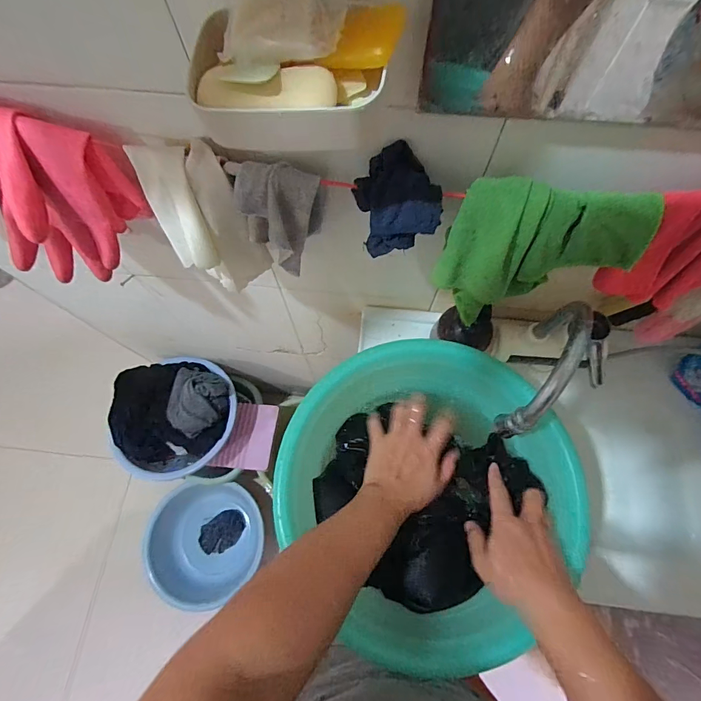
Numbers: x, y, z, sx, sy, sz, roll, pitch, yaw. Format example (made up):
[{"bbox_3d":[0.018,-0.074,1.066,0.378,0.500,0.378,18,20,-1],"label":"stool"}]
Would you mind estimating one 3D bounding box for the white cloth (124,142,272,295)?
[{"bbox_3d":[-0.151,-0.134,0.393,0.079,0.130,0.097,-34,73,-10],"label":"white cloth"}]

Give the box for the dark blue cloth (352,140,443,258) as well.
[{"bbox_3d":[0.045,-0.130,0.362,0.069,0.086,0.075,-20,72,-5],"label":"dark blue cloth"}]

